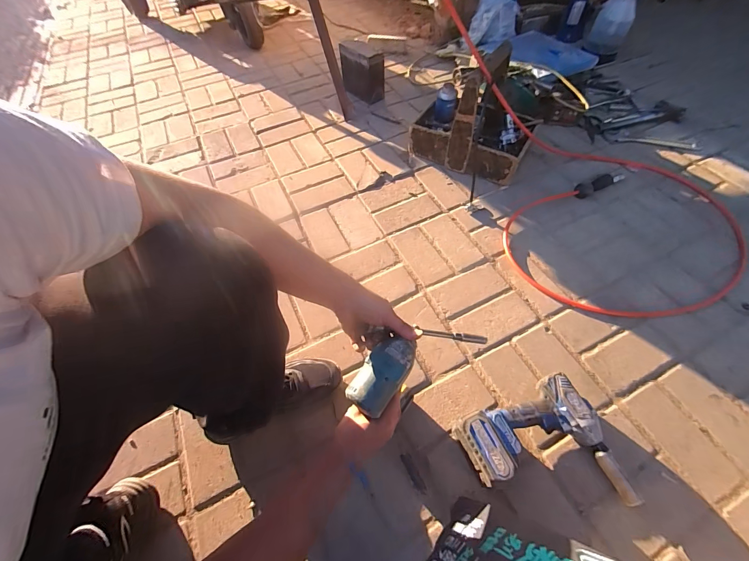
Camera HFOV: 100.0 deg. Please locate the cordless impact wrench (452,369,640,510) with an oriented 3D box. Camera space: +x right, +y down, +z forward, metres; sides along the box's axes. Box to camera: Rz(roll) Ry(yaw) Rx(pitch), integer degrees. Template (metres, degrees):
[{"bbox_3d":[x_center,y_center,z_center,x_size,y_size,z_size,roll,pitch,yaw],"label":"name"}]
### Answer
[{"bbox_3d":[0.290,0.304,0.541,0.232,0.080,0.203,-21,59,-10],"label":"cordless impact wrench"}]

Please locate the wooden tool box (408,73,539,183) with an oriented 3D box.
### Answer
[{"bbox_3d":[0.300,-0.487,0.945,0.336,0.237,0.232,24,64,16],"label":"wooden tool box"}]

